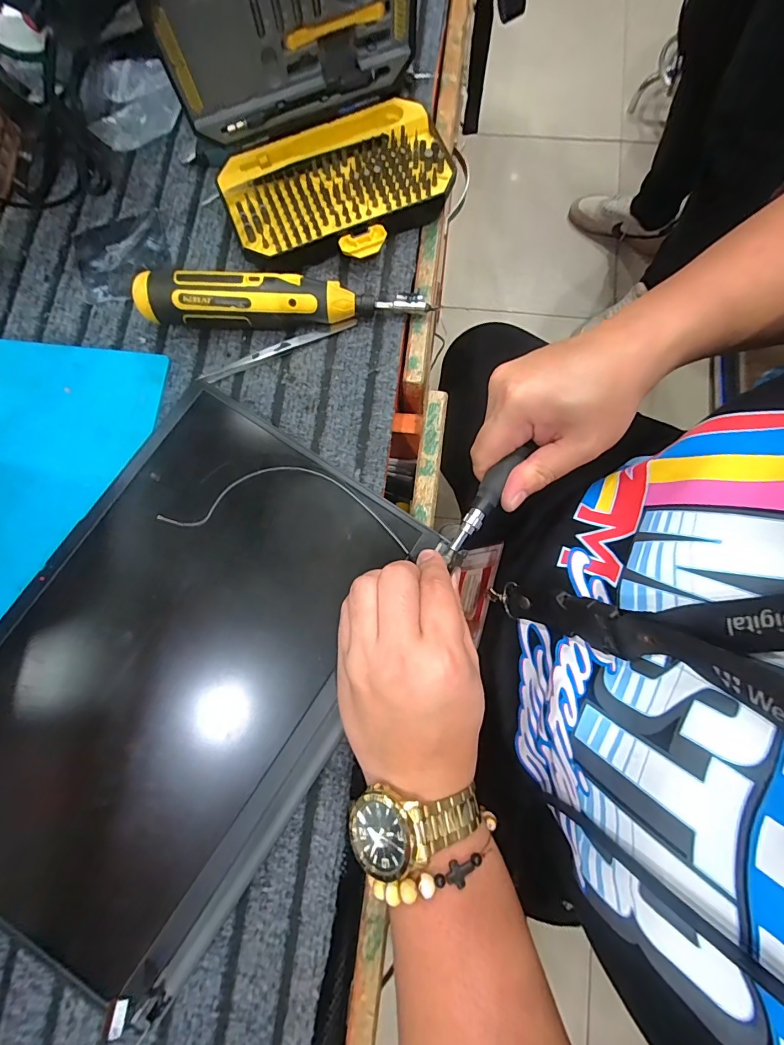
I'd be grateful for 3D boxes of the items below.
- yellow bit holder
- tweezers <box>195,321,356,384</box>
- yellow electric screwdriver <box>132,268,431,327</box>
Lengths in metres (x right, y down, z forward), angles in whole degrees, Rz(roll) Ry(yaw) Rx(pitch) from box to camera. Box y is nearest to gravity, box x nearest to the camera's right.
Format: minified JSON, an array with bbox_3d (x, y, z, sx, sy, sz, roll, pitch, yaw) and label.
[{"bbox_3d":[-0.044,-0.274,0.351,0.176,0.028,0.125,-22,80,-3],"label":"yellow bit holder"},{"bbox_3d":[-0.091,-0.139,0.339,0.131,0.009,0.008,-23,80,-3],"label":"tweezers"},{"bbox_3d":[-0.083,-0.170,0.328,0.215,0.041,0.036,-2,80,1],"label":"yellow electric screwdriver"}]

